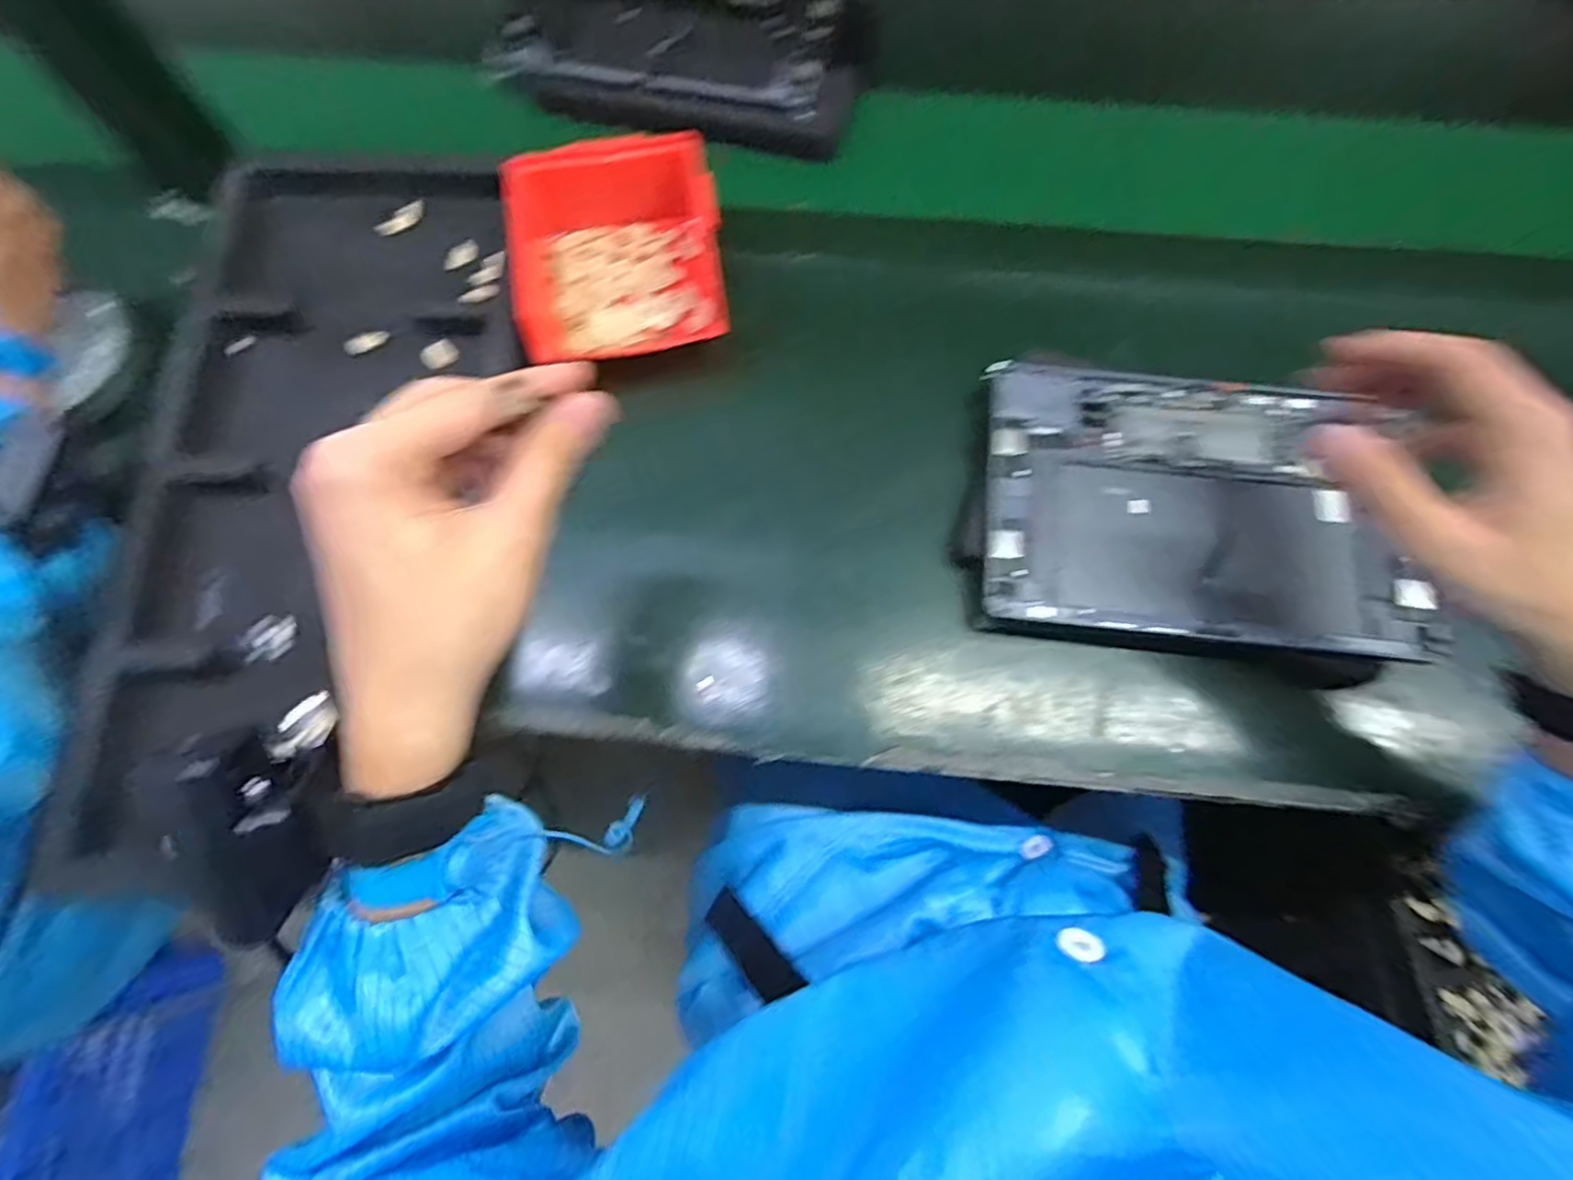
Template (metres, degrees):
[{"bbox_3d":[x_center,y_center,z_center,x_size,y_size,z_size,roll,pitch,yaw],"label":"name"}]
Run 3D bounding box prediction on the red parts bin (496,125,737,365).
[{"bbox_3d":[-0.114,-0.230,0.470,0.134,0.076,0.141,-10,72,-3],"label":"red parts bin"}]

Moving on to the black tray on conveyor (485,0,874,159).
[{"bbox_3d":[-0.079,-0.456,0.556,0.289,0.034,0.201,10,72,4],"label":"black tray on conveyor"}]

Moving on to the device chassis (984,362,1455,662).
[{"bbox_3d":[0.240,-0.052,0.409,0.232,0.034,0.169,8,72,3],"label":"device chassis"}]

